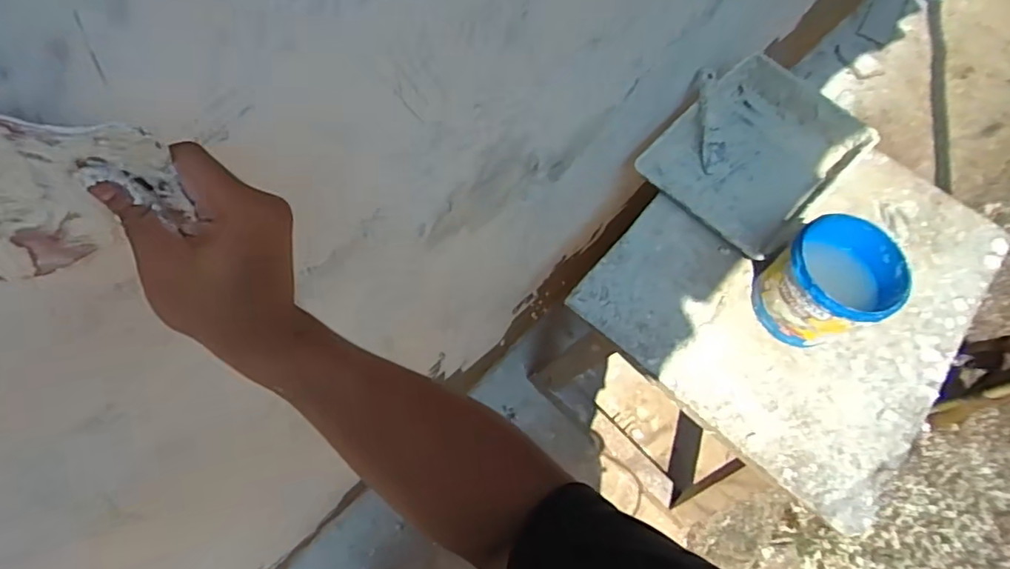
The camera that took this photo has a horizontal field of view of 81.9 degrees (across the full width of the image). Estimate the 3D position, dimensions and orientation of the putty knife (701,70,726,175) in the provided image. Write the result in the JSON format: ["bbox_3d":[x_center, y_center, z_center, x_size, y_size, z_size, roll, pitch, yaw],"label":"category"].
[{"bbox_3d":[0.380,-0.299,1.072,0.044,0.025,0.191,0,84,-4],"label":"putty knife"}]

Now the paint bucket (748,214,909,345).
[{"bbox_3d":[0.508,0.000,0.920,0.194,0.154,0.163,-34,71,-18],"label":"paint bucket"}]

